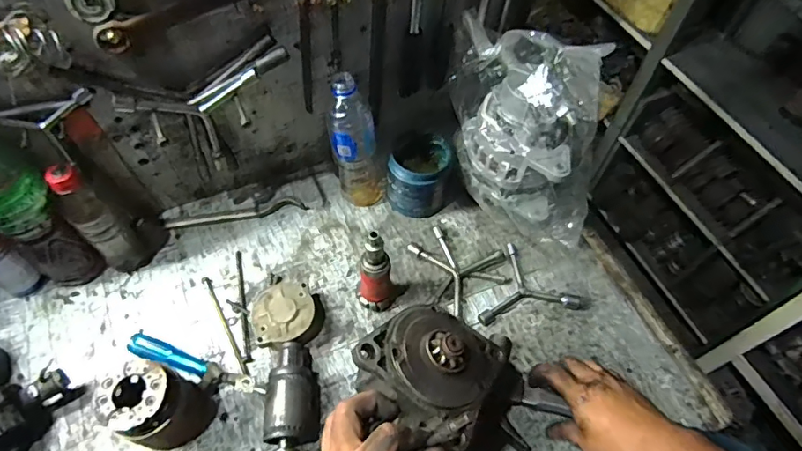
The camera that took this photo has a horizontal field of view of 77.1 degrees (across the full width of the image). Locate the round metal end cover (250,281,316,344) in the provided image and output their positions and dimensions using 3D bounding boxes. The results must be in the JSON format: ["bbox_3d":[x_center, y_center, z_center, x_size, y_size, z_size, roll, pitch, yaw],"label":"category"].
[{"bbox_3d":[-0.151,0.109,0.643,0.078,0.014,0.079,1,58,-1],"label":"round metal end cover"}]

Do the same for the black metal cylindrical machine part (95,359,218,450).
[{"bbox_3d":[-0.267,0.198,0.558,0.079,0.115,0.082,39,65,20],"label":"black metal cylindrical machine part"}]

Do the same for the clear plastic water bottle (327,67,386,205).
[{"bbox_3d":[-0.061,-0.111,0.706,0.074,0.215,0.056,-3,58,-4],"label":"clear plastic water bottle"}]

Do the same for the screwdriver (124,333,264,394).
[{"bbox_3d":[-0.250,0.174,0.622,0.173,0.032,0.025,16,59,8],"label":"screwdriver"}]

